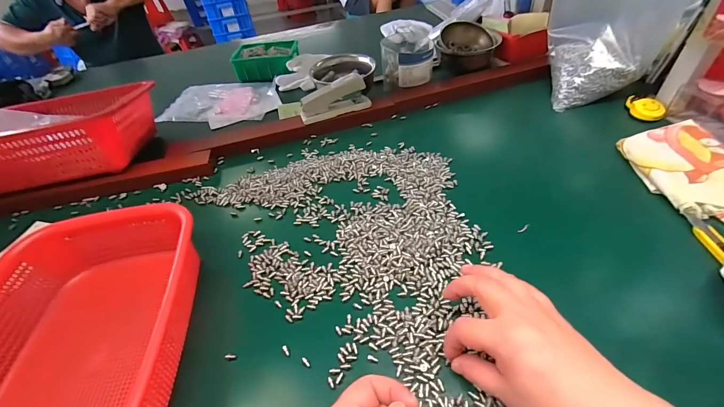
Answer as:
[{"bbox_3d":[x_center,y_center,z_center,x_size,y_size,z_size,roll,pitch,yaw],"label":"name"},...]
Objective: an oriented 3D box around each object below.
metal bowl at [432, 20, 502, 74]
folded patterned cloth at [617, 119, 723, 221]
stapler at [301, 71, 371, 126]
[{"bbox_3d":[0.217,-0.327,0.679,0.122,0.067,0.104,3,46,10],"label":"metal bowl"},{"bbox_3d":[0.415,-0.042,0.403,0.110,0.033,0.159,-5,45,2],"label":"folded patterned cloth"},{"bbox_3d":[-0.048,-0.180,0.570,0.120,0.062,0.029,-18,46,-10],"label":"stapler"}]

